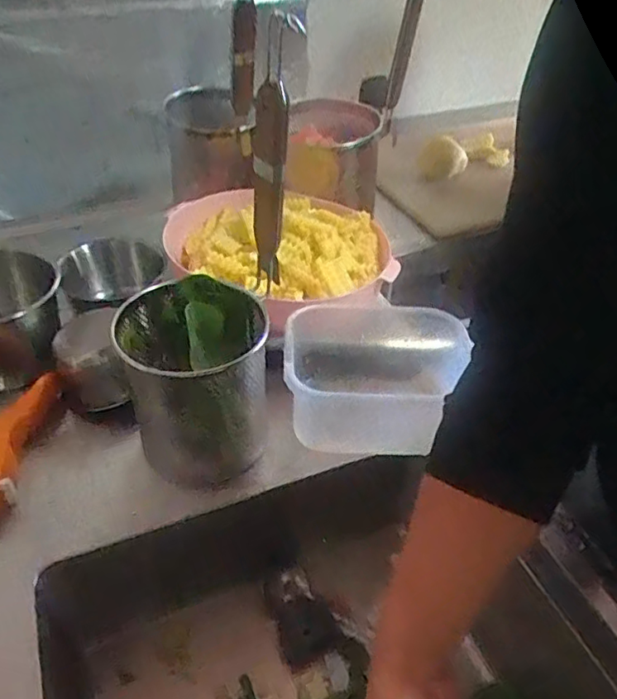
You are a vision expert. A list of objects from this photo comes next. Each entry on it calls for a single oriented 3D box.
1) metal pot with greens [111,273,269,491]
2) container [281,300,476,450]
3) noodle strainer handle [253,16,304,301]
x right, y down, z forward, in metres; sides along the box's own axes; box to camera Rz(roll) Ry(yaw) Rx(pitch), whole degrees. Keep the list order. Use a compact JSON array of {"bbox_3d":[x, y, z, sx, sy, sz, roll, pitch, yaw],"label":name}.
[{"bbox_3d":[-0.109,0.036,0.557,0.127,0.162,0.127,2,42,-1],"label":"metal pot with greens"},{"bbox_3d":[0.068,0.030,0.616,0.182,0.099,0.153,6,42,3],"label":"container"},{"bbox_3d":[-0.030,-0.147,0.471,0.027,0.230,0.036,-4,42,-8],"label":"noodle strainer handle"}]

